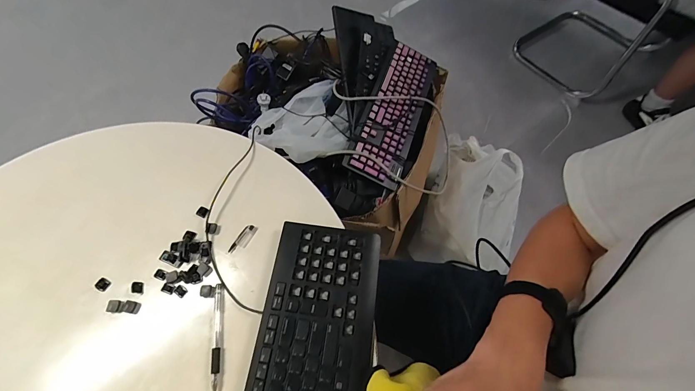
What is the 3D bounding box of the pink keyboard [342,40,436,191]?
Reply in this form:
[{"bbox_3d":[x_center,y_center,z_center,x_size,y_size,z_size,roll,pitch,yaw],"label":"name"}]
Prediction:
[{"bbox_3d":[0.128,-0.229,0.850,0.152,0.026,0.439,29,64,-14],"label":"pink keyboard"}]

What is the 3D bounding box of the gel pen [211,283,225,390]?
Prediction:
[{"bbox_3d":[-0.172,0.183,0.427,0.010,0.006,0.132,-7,62,-1],"label":"gel pen"}]

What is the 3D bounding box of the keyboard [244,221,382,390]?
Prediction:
[{"bbox_3d":[-0.049,0.230,0.384,0.143,0.017,0.411,5,61,7],"label":"keyboard"}]

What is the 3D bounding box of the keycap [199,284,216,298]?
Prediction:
[{"bbox_3d":[-0.195,0.132,0.452,0.021,0.009,0.018,-2,60,3],"label":"keycap"}]

